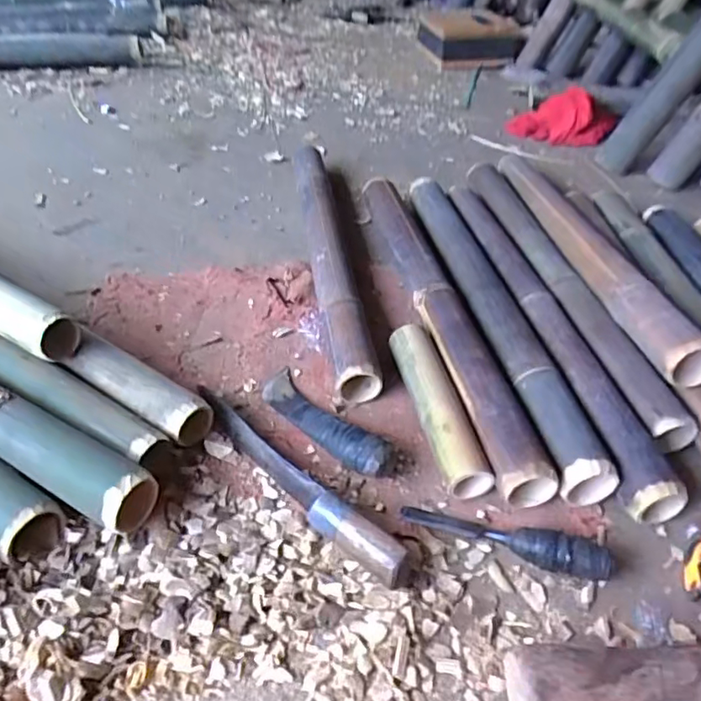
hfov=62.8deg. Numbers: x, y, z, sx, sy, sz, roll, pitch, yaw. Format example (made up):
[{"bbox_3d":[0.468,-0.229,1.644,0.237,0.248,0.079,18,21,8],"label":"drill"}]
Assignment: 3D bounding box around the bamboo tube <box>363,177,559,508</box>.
[{"bbox_3d":[0.116,-0.080,0.810,0.066,0.050,0.650,-6,43,-11],"label":"bamboo tube"}]

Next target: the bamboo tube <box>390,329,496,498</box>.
[{"bbox_3d":[0.100,0.065,0.679,0.054,0.060,0.230,-8,44,-13],"label":"bamboo tube"}]

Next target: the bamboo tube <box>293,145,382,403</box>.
[{"bbox_3d":[-0.038,-0.171,0.911,0.060,0.063,0.632,-4,43,-9],"label":"bamboo tube"}]

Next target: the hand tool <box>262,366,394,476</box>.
[{"bbox_3d":[-0.028,0.074,0.662,0.058,0.043,0.208,-32,53,-33],"label":"hand tool"}]

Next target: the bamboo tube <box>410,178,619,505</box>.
[{"bbox_3d":[0.187,-0.081,0.825,0.059,0.052,0.653,-5,43,-10],"label":"bamboo tube"}]

